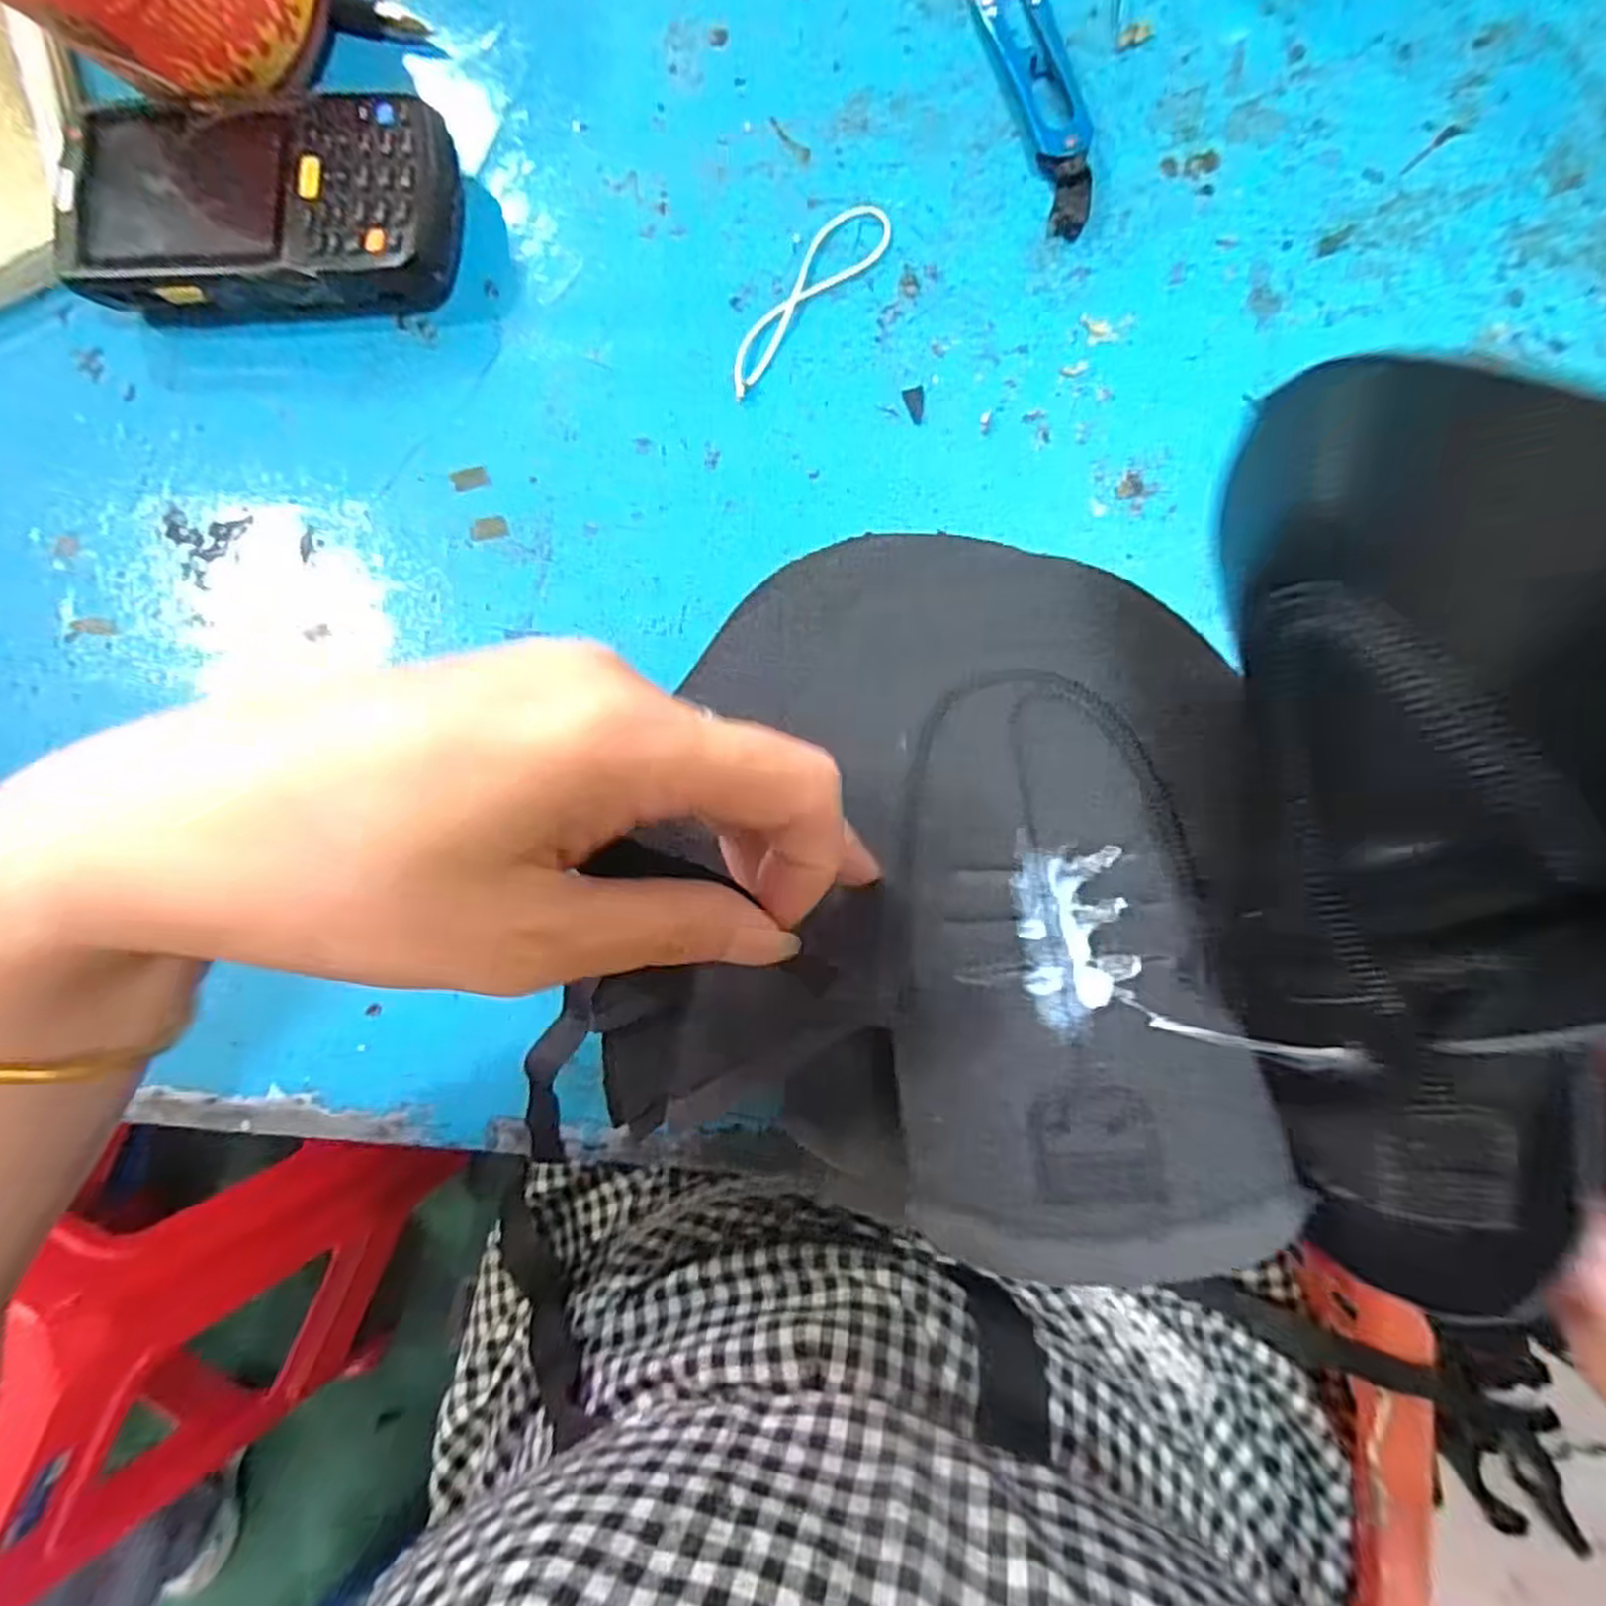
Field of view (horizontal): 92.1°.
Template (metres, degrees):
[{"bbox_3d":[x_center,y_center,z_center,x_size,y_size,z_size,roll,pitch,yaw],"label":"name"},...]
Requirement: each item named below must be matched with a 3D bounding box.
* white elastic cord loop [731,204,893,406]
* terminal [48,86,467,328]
[{"bbox_3d":[-0.002,-0.181,0.275,0.080,0.004,0.023,-45,83,4],"label":"white elastic cord loop"},{"bbox_3d":[-0.203,-0.221,0.292,0.148,0.027,0.075,5,88,8],"label":"terminal"}]

